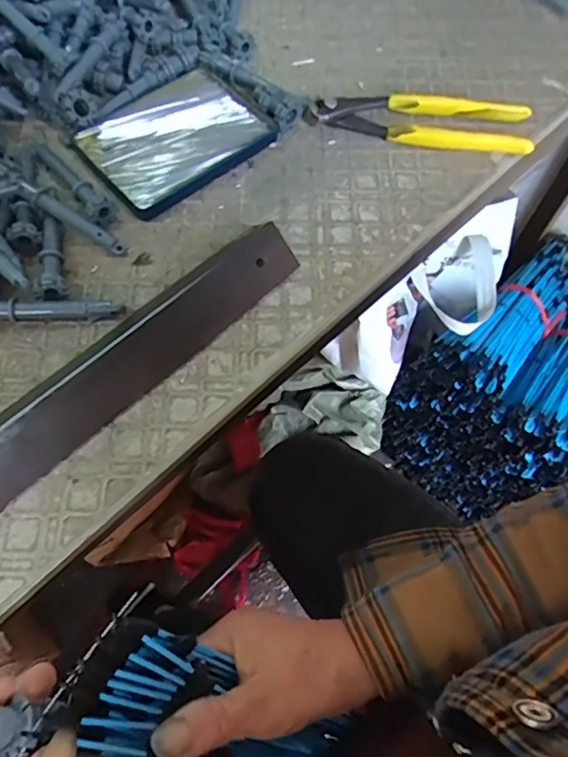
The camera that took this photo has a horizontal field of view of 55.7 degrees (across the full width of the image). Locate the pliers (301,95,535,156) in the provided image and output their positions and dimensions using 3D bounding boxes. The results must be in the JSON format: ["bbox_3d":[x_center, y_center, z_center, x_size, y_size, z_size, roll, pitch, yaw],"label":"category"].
[{"bbox_3d":[0.103,-0.200,0.415,0.167,0.016,0.045,8,66,1],"label":"pliers"}]

